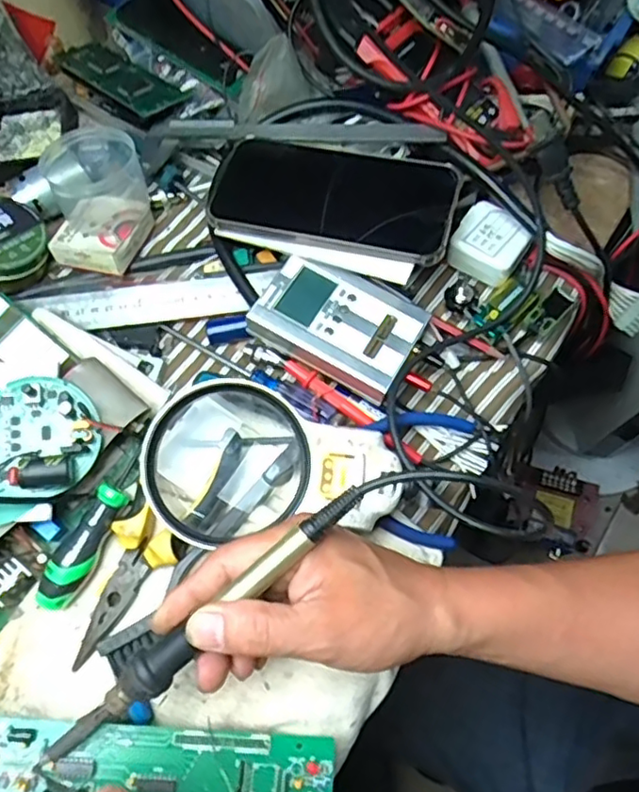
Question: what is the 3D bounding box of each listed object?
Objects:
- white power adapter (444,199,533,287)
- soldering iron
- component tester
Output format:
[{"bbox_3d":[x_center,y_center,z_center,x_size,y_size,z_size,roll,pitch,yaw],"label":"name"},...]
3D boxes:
[{"bbox_3d":[0.119,-0.109,0.439,0.049,0.029,0.038,36,75,14],"label":"white power adapter"},{"bbox_3d":[-0.059,0.116,0.306,0.210,0.026,0.020,-42,73,4],"label":"soldering iron"},{"bbox_3d":[0.012,-0.047,0.419,0.102,0.030,0.069,28,73,11],"label":"component tester"}]

